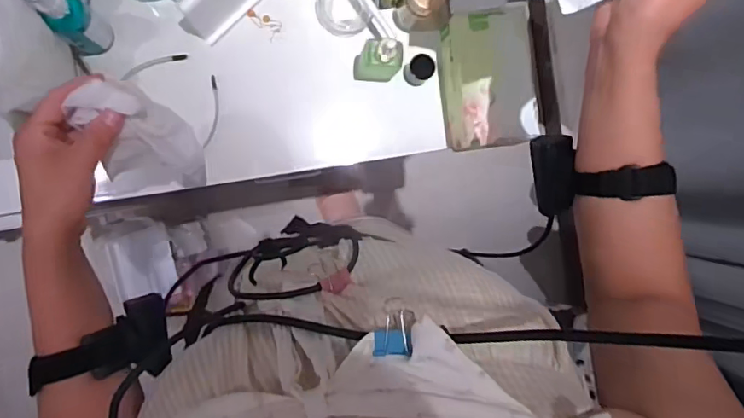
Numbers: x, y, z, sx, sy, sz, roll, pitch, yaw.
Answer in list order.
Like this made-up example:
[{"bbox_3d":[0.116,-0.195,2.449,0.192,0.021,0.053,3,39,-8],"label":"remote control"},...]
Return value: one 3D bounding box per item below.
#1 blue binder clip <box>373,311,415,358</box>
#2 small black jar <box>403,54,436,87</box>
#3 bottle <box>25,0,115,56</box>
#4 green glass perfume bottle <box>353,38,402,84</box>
[{"bbox_3d":[0.014,0.070,0.291,0.025,0.012,0.023,-11,71,24],"label":"blue binder clip"},{"bbox_3d":[0.061,-0.180,0.674,0.034,0.039,0.032,0,93,-9],"label":"small black jar"},{"bbox_3d":[-0.324,-0.205,0.557,0.039,0.151,0.044,39,87,-8],"label":"bottle"},{"bbox_3d":[0.011,-0.181,0.628,0.047,0.107,0.035,9,91,-9],"label":"green glass perfume bottle"}]

